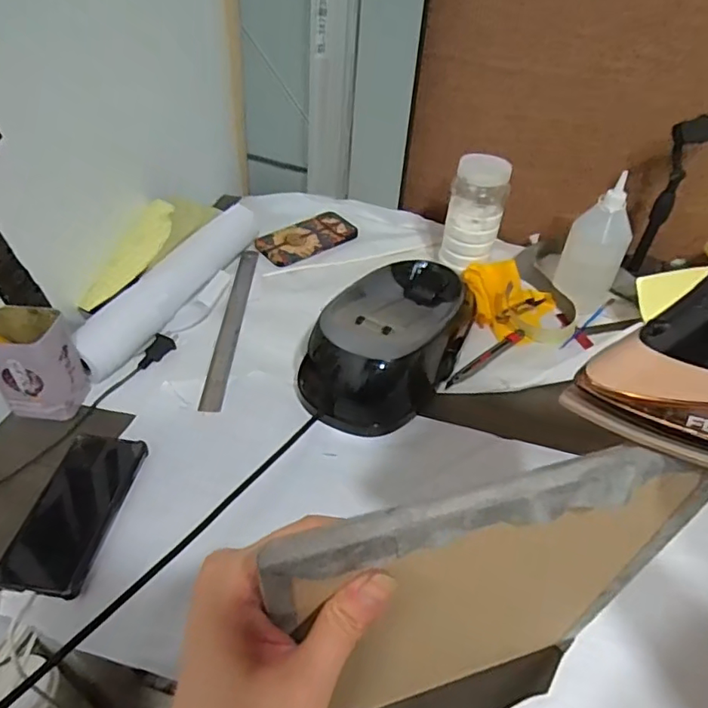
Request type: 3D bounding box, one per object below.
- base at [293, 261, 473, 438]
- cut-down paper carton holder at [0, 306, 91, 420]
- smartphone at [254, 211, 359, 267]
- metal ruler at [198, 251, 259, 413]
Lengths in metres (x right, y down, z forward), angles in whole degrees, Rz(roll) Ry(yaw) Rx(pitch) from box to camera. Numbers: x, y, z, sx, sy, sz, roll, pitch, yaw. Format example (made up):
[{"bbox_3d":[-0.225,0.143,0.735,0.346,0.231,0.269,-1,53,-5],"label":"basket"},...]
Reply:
[{"bbox_3d":[0.050,-0.030,0.691,0.152,0.091,0.285,21,47,17],"label":"base"},{"bbox_3d":[-0.343,0.012,0.606,0.082,0.121,0.060,-4,33,-8],"label":"cut-down paper carton holder"},{"bbox_3d":[-0.077,-0.190,0.907,0.163,0.007,0.091,-30,53,-29],"label":"smartphone"},{"bbox_3d":[-0.165,-0.047,0.765,0.027,0.006,0.319,4,44,-2],"label":"metal ruler"}]

